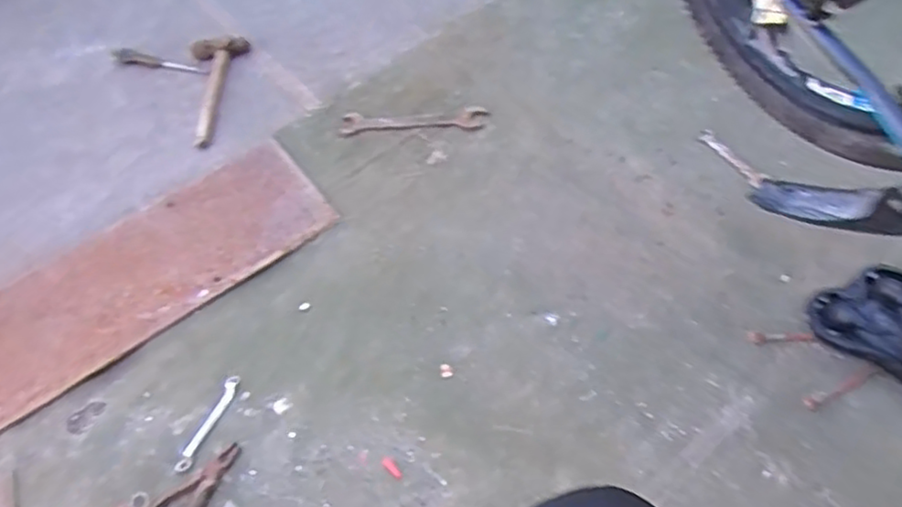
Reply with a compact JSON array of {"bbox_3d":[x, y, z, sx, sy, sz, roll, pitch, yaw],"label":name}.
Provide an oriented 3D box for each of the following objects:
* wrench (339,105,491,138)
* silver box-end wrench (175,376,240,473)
[{"bbox_3d":[-0.067,-0.239,1.189,0.266,0.010,0.061,-8,54,4],"label":"wrench"},{"bbox_3d":[-0.333,0.232,0.900,0.022,0.009,0.140,15,59,18],"label":"silver box-end wrench"}]

